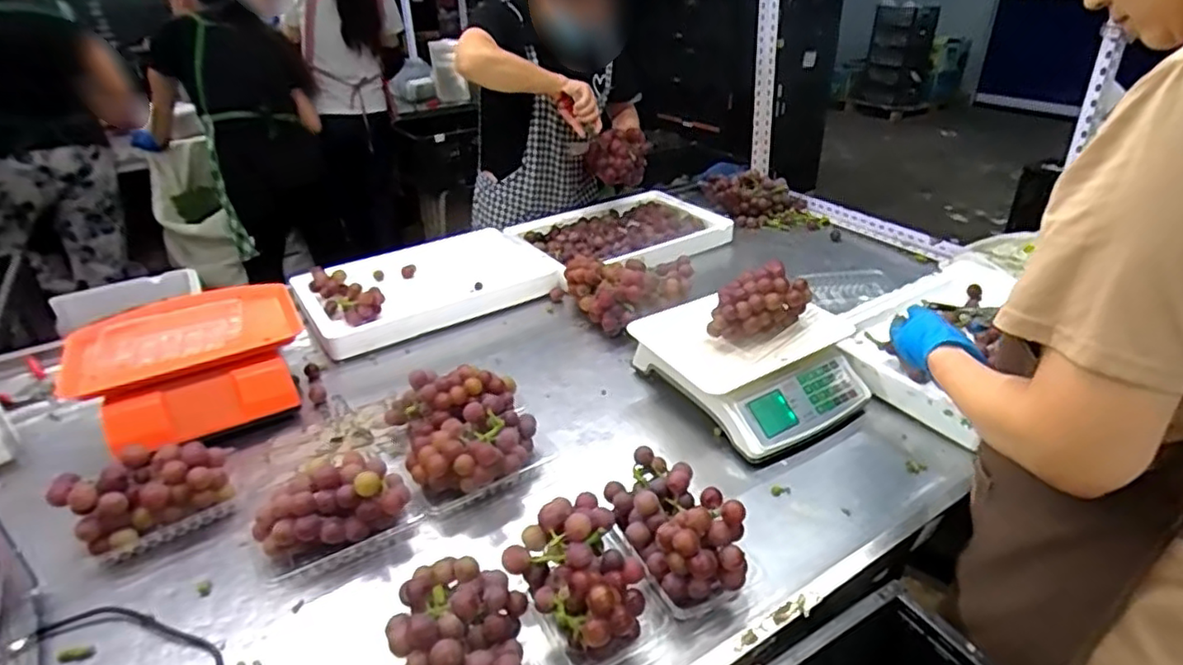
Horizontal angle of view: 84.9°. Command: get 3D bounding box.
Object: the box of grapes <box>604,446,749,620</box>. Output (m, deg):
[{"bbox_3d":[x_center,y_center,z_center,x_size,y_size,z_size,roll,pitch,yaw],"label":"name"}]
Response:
[{"bbox_3d":[0.088,0.205,0.694,0.094,0.087,0.175,-17,33,-24],"label":"box of grapes"}]

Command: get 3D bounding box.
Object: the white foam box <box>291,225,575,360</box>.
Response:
[{"bbox_3d":[-0.312,-0.103,1.251,0.455,0.071,0.281,-19,34,-27],"label":"white foam box"}]

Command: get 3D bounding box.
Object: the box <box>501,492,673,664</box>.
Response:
[{"bbox_3d":[-0.003,0.241,0.647,0.120,0.090,0.156,-22,36,-31],"label":"box"}]

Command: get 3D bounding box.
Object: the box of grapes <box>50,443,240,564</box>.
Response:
[{"bbox_3d":[-0.518,0.189,0.761,0.155,0.083,0.091,-26,38,-35],"label":"box of grapes"}]

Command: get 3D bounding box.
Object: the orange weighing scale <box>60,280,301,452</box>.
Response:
[{"bbox_3d":[-0.581,0.044,0.943,0.294,0.116,0.225,-14,32,-19],"label":"orange weighing scale"}]

